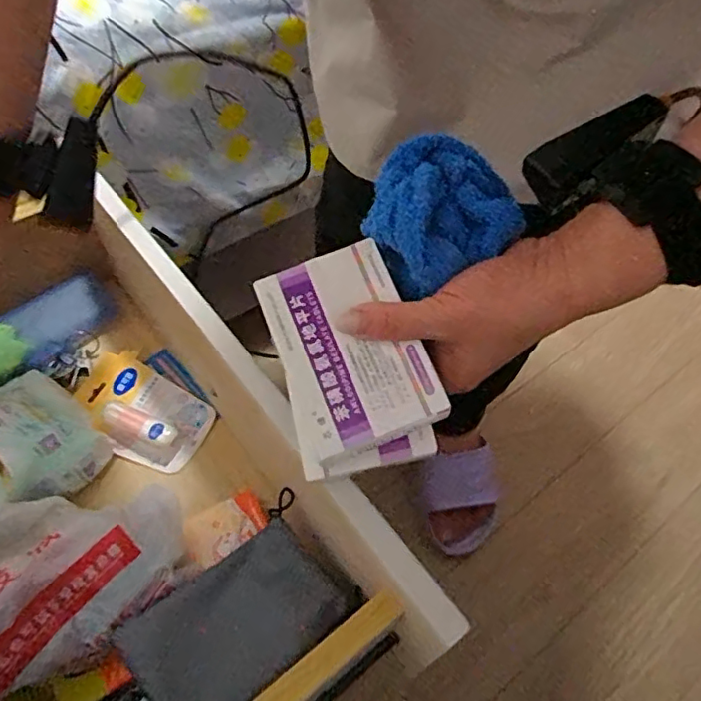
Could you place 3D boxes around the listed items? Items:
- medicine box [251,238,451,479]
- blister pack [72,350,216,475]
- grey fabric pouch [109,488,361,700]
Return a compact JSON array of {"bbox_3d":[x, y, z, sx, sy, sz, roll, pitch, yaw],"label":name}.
[{"bbox_3d":[-0.004,-0.001,0.305,0.076,0.011,0.108,-21,74,-4],"label":"medicine box"},{"bbox_3d":[-0.173,0.045,0.463,0.116,0.028,0.069,30,58,17],"label":"blister pack"},{"bbox_3d":[-0.066,0.161,0.348,0.127,0.012,0.080,-36,64,-26],"label":"grey fabric pouch"}]

